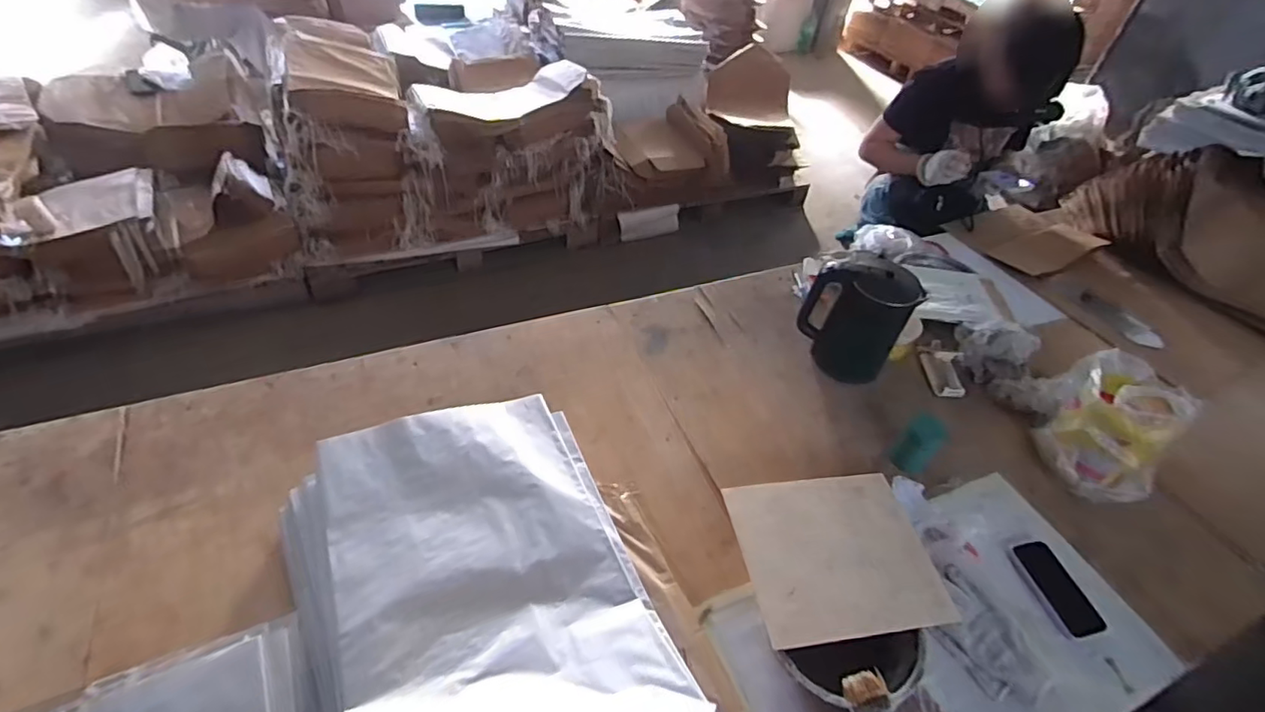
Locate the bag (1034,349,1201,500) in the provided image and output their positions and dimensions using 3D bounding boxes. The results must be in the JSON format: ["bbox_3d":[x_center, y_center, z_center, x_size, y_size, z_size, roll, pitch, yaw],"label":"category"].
[{"bbox_3d":[0.847,0.125,1.043,0.197,0.187,0.200,-29,56,-30],"label":"bag"}]

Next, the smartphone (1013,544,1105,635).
[{"bbox_3d":[0.656,0.357,0.909,0.068,0.012,0.143,-4,47,-11],"label":"smartphone"}]

